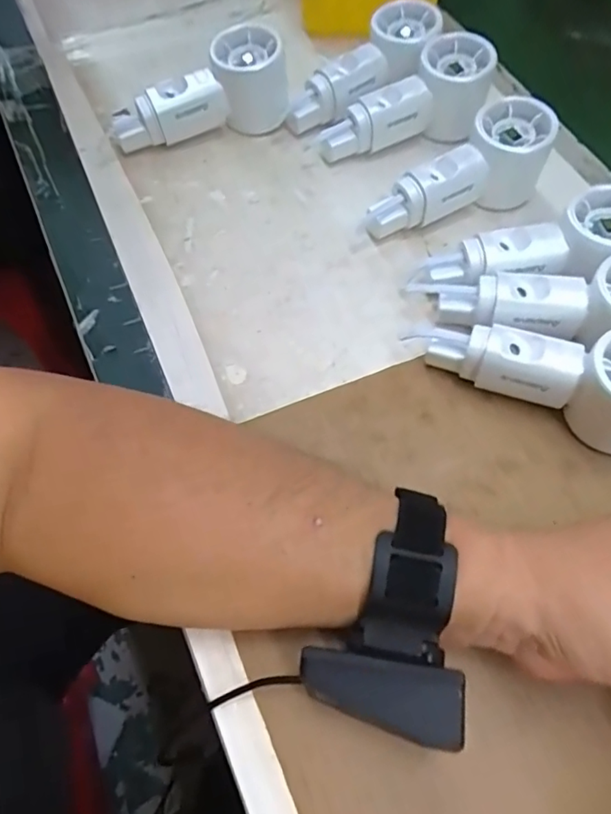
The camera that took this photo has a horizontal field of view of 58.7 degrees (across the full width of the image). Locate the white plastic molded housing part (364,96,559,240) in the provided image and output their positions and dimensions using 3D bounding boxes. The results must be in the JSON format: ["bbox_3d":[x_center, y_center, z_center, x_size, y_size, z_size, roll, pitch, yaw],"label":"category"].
[{"bbox_3d":[0.110,-0.168,0.411,0.154,0.059,0.053,-28,66,-3],"label":"white plastic molded housing part"}]

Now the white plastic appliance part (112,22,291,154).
[{"bbox_3d":[-0.086,-0.253,0.436,0.154,0.063,0.056,-18,64,-12],"label":"white plastic appliance part"}]

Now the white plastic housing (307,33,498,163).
[{"bbox_3d":[0.077,-0.242,0.447,0.156,0.059,0.056,-27,66,0],"label":"white plastic housing"}]

